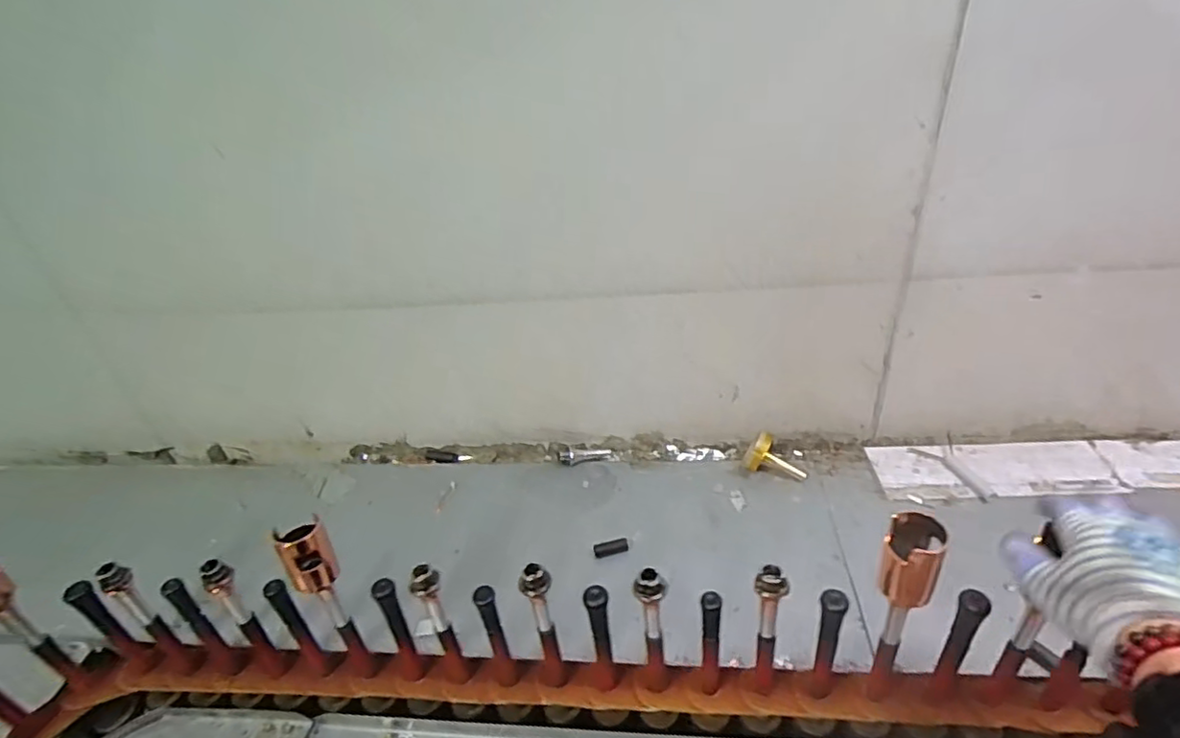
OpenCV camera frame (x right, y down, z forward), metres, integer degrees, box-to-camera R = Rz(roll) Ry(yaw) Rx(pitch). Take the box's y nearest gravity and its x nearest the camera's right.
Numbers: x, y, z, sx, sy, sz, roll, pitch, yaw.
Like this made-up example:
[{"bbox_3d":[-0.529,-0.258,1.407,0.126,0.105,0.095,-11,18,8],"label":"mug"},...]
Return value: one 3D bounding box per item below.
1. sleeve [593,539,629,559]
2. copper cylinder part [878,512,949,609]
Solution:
[{"bbox_3d":[0.028,0.231,0.783,0.046,0.013,0.019,-13,37,-11],"label":"sleeve"},{"bbox_3d":[0.255,0.154,0.483,0.040,0.078,0.031,16,41,26],"label":"copper cylinder part"}]

